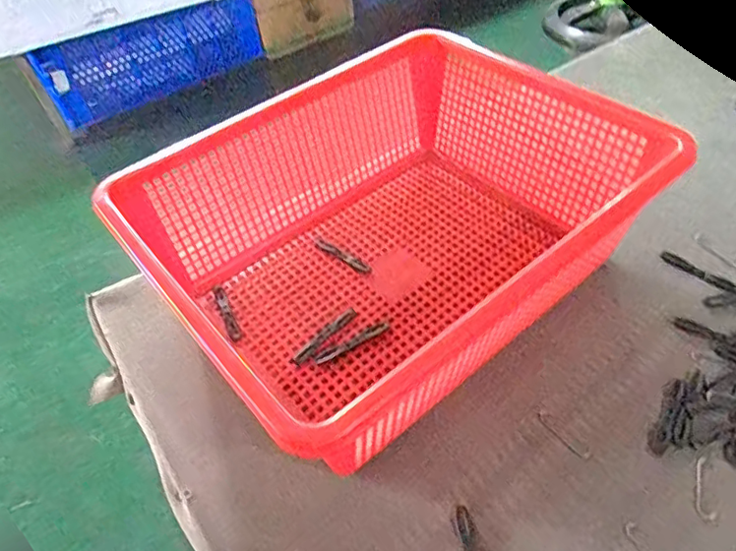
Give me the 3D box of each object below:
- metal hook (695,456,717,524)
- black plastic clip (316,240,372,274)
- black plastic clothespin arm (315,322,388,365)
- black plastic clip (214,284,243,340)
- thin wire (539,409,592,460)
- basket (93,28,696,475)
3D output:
[{"bbox_3d":[0.219,0.139,0.368,0.012,0.004,0.044,5,48,10],"label":"metal hook"},{"bbox_3d":[-0.023,-0.018,0.538,0.069,0.005,0.013,31,57,29],"label":"black plastic clip"},{"bbox_3d":[-0.013,0.056,0.464,0.067,0.004,0.009,-25,50,-17],"label":"black plastic clothespin arm"},{"bbox_3d":[-0.124,0.033,0.496,0.010,0.004,0.068,-22,49,-15],"label":"black plastic clip"},{"bbox_3d":[0.140,0.114,0.402,0.009,0.004,0.044,-31,52,-22],"label":"thin wire"},{"bbox_3d":[0.023,-0.048,0.476,0.377,0.122,0.308,-34,53,-24],"label":"basket"}]

